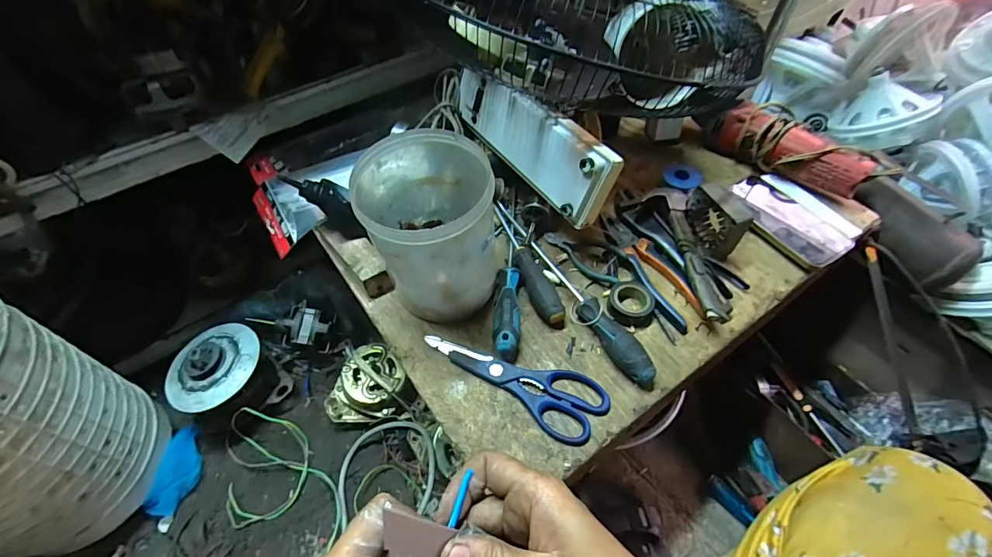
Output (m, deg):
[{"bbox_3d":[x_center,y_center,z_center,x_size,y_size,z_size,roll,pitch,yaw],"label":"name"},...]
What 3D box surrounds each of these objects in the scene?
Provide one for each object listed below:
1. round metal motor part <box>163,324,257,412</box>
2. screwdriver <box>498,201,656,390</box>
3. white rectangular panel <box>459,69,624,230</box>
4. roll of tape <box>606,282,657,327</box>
[{"bbox_3d":[-0.464,0.135,0.719,0.136,0.043,0.148,0,54,0],"label":"round metal motor part"},{"bbox_3d":[0.081,0.008,0.544,0.029,0.034,0.302,-28,59,-18],"label":"screwdriver"},{"bbox_3d":[0.041,-0.184,0.575,0.035,0.093,0.279,-15,51,-37],"label":"white rectangular panel"},{"bbox_3d":[0.162,0.025,0.532,0.053,0.020,0.061,8,55,6],"label":"roll of tape"}]

